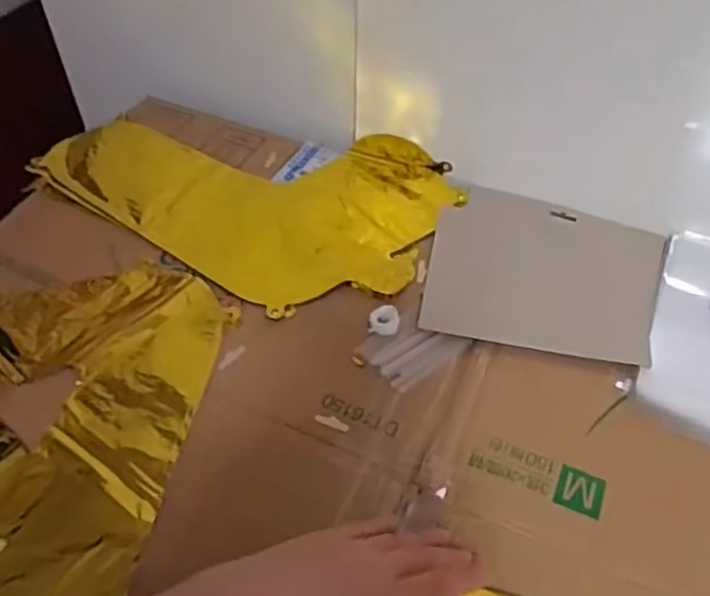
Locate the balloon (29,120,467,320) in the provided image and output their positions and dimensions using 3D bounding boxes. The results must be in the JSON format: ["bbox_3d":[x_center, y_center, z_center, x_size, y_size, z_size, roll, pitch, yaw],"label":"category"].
[{"bbox_3d":[-0.103,-0.123,0.716,0.389,0.010,0.260,27,54,20],"label":"balloon"}]

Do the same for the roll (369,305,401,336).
[{"bbox_3d":[0.025,0.019,0.589,0.025,0.010,0.026,1,50,-1],"label":"roll"}]

